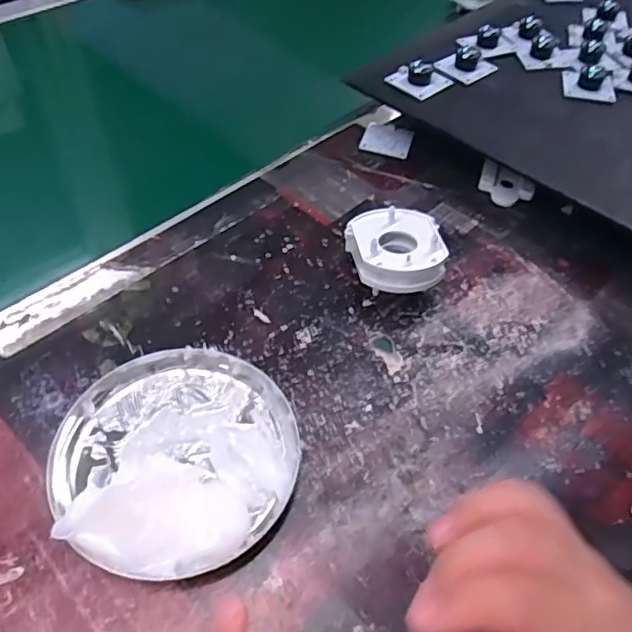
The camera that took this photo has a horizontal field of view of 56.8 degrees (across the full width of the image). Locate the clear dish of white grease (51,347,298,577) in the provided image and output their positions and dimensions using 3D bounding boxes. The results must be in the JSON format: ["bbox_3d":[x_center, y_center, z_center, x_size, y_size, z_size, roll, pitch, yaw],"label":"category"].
[{"bbox_3d":[-0.075,0.069,0.311,0.127,0.028,0.124,1,50,-2],"label":"clear dish of white grease"}]

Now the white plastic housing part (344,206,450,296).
[{"bbox_3d":[0.053,-0.041,0.402,0.063,0.038,0.066,0,50,-2],"label":"white plastic housing part"}]

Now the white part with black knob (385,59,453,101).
[{"bbox_3d":[0.093,-0.214,0.514,0.044,0.019,0.044,-35,61,-27],"label":"white part with black knob"}]

